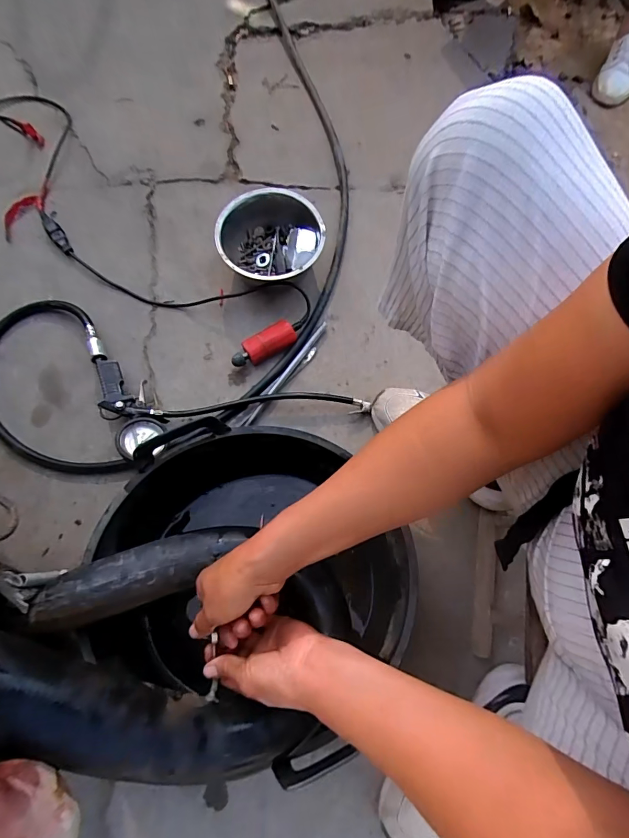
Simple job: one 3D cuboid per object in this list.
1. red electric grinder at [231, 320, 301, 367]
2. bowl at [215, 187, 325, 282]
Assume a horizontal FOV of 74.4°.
[{"bbox_3d":[-0.085,-0.128,0.707,0.122,0.036,0.049,-29,75,-9],"label":"red electric grinder"},{"bbox_3d":[-0.074,-0.310,0.733,0.180,0.084,0.169,0,73,0],"label":"bowl"}]

